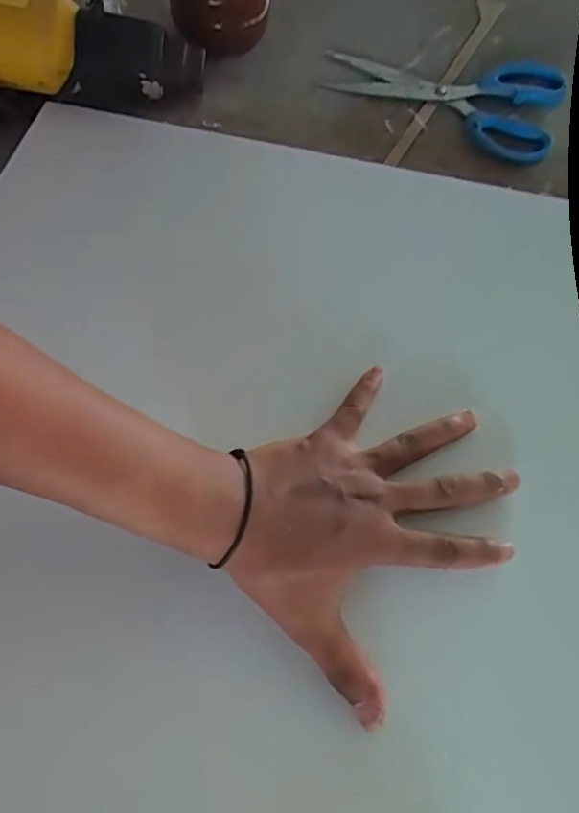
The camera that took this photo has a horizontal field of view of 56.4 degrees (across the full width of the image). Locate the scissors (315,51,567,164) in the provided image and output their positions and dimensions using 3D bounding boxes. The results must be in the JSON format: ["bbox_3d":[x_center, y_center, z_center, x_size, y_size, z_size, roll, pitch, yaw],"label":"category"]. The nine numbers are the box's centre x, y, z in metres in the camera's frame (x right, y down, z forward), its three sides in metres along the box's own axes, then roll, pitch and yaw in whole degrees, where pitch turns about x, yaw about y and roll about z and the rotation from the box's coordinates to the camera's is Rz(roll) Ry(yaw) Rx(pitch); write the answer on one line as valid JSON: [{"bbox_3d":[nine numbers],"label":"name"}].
[{"bbox_3d":[0.127,-0.266,0.456,0.194,0.010,0.094,18,70,9],"label":"scissors"}]

